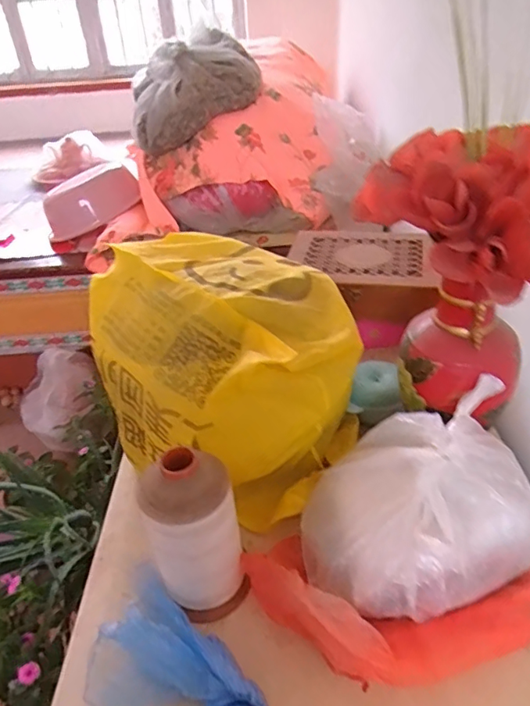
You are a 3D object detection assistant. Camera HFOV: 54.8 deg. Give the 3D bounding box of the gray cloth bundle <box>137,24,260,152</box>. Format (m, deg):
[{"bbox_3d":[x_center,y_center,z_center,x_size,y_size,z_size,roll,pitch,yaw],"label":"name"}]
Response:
[{"bbox_3d":[-0.219,-0.837,1.629,0.402,0.270,0.281,-8,36,-4],"label":"gray cloth bundle"}]

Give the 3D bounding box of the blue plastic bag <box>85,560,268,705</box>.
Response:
[{"bbox_3d":[-0.109,0.325,0.518,0.121,0.083,0.217,-33,44,-32],"label":"blue plastic bag"}]

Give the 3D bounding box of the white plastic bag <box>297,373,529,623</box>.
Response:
[{"bbox_3d":[0.168,0.158,0.569,0.260,0.139,0.203,-15,37,-13],"label":"white plastic bag"}]

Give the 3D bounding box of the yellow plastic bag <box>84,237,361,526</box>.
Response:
[{"bbox_3d":[-0.058,0.029,0.731,0.303,0.295,0.352,-26,41,-26],"label":"yellow plastic bag"}]

